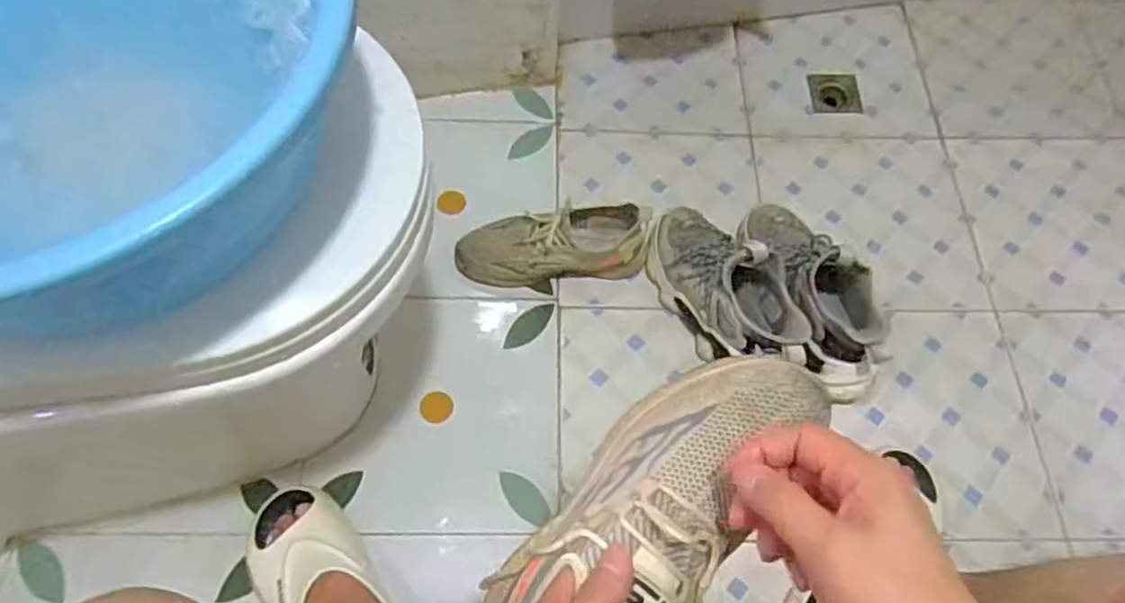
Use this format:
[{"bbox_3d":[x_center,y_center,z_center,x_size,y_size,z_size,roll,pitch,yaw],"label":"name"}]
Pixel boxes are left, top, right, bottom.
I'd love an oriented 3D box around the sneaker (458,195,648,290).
[{"bbox_3d":[-0.010,-0.076,0.914,0.244,0.091,0.085,-8,65,-6],"label":"sneaker"}]

